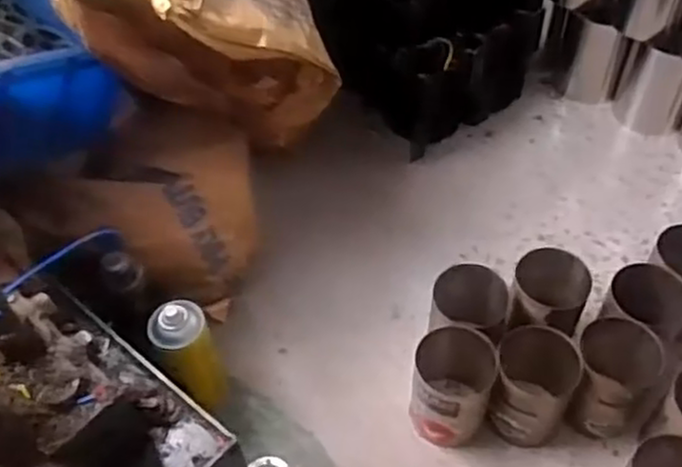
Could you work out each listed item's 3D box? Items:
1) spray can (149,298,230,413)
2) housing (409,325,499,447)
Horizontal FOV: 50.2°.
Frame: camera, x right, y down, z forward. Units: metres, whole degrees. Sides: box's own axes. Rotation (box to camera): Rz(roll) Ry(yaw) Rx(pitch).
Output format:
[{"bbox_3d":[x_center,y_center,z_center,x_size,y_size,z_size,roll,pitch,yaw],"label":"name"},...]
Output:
[{"bbox_3d":[-0.179,0.152,0.859,0.069,0.178,0.068,12,51,9],"label":"spray can"},{"bbox_3d":[0.131,0.182,0.855,0.088,0.132,0.093,-2,51,3],"label":"housing"}]

